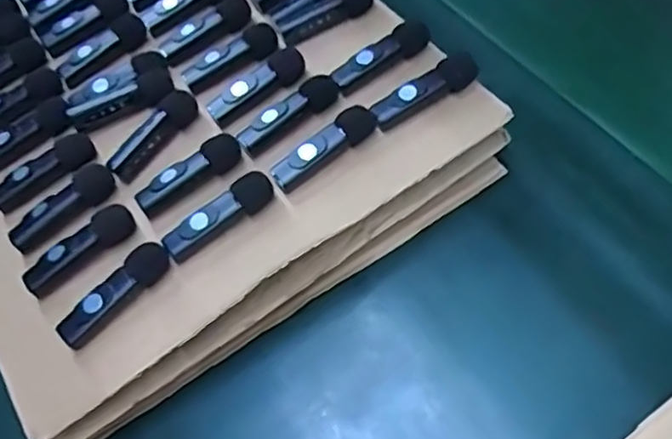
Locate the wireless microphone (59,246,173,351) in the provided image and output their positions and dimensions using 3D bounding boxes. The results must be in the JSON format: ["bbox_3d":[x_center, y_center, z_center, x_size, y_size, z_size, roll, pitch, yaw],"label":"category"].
[{"bbox_3d":[-0.113,0.038,0.325,0.014,0.018,0.064,37,68,26],"label":"wireless microphone"}]

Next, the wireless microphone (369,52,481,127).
[{"bbox_3d":[0.050,-0.072,0.357,0.063,0.016,0.015,-29,58,-11],"label":"wireless microphone"}]

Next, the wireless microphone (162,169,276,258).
[{"bbox_3d":[-0.063,-0.005,0.337,0.063,0.012,0.015,-31,58,-13],"label":"wireless microphone"}]

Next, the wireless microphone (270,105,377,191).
[{"bbox_3d":[-0.007,-0.041,0.349,0.063,0.018,0.015,-33,59,-14],"label":"wireless microphone"}]

